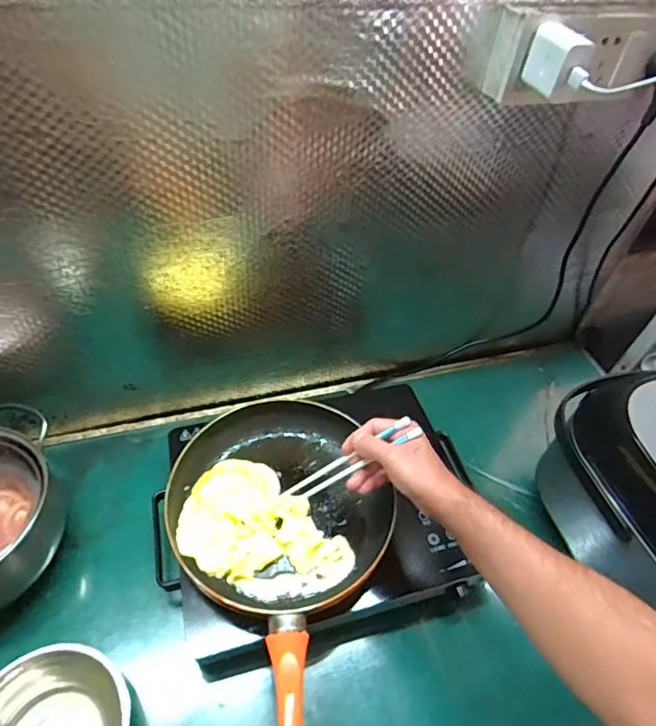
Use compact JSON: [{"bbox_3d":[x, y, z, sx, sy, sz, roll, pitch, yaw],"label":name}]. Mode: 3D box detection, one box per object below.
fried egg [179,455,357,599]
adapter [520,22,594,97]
[{"bbox_3d":[-0.089,0.211,0.606,0.222,0.030,0.140,35,53,23],"label":"fried egg"},{"bbox_3d":[0.236,-0.312,0.501,0.032,0.052,0.062,-5,49,-11],"label":"adapter"}]

